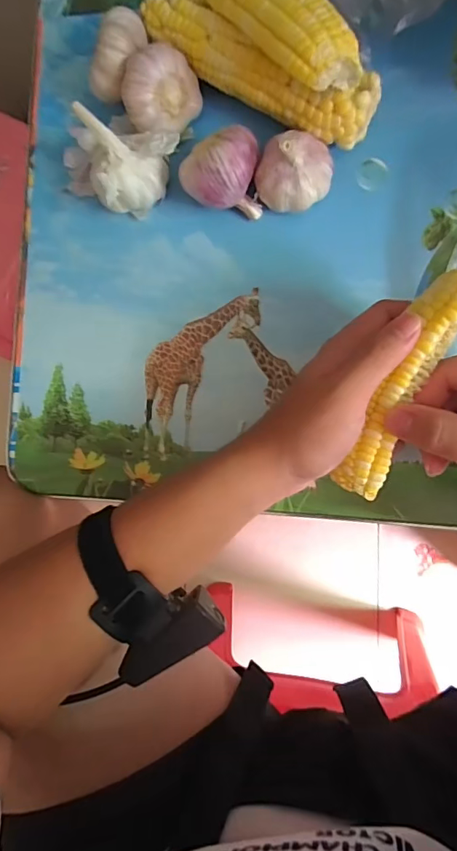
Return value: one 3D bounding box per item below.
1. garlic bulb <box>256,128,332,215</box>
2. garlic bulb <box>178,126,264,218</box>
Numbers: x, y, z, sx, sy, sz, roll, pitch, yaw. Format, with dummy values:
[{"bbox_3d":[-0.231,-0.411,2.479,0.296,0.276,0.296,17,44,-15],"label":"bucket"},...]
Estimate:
[{"bbox_3d":[0.044,-0.171,0.311,0.050,0.054,0.042,-4,86,9],"label":"garlic bulb"},{"bbox_3d":[-0.005,-0.171,0.318,0.051,0.057,0.043,-2,86,9],"label":"garlic bulb"}]

